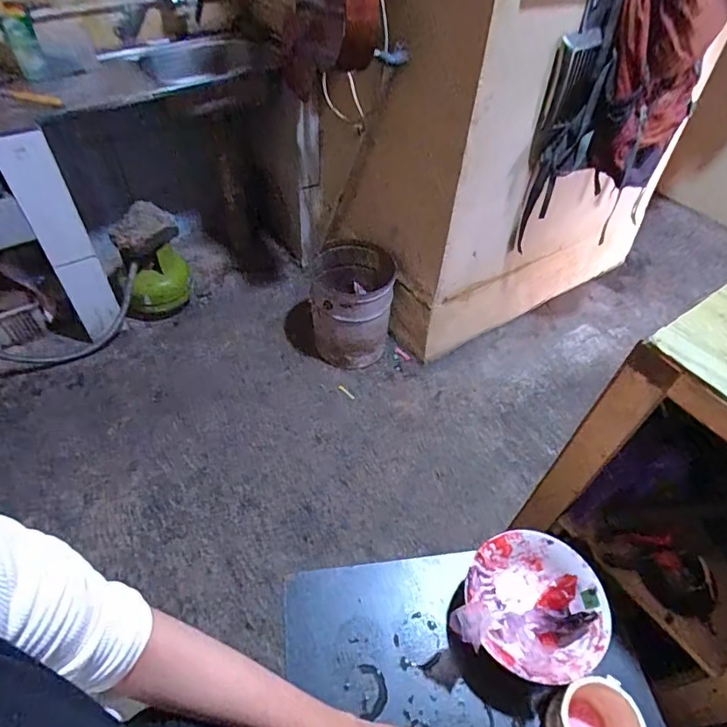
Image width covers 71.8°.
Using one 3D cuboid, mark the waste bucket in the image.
[{"bbox_3d":[-0.039,-0.203,1.719,0.276,0.315,0.347,-3,48,-4],"label":"waste bucket"}]

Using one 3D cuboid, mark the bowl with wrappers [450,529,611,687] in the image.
[{"bbox_3d":[0.191,0.269,0.565,0.148,0.076,0.158,1,48,-1],"label":"bowl with wrappers"}]

